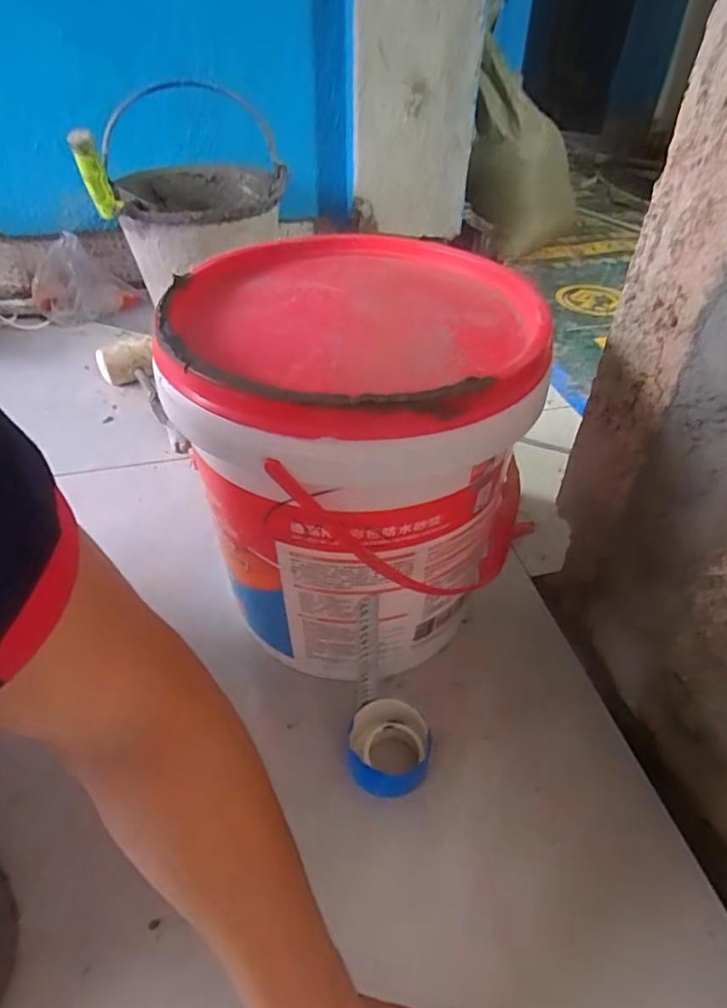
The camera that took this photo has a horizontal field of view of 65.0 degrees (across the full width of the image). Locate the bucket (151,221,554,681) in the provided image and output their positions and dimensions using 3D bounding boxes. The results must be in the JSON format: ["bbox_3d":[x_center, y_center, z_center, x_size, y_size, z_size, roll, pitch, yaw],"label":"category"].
[{"bbox_3d":[-0.006,-0.028,0.561,0.285,0.348,0.296,1,43,-1],"label":"bucket"}]

